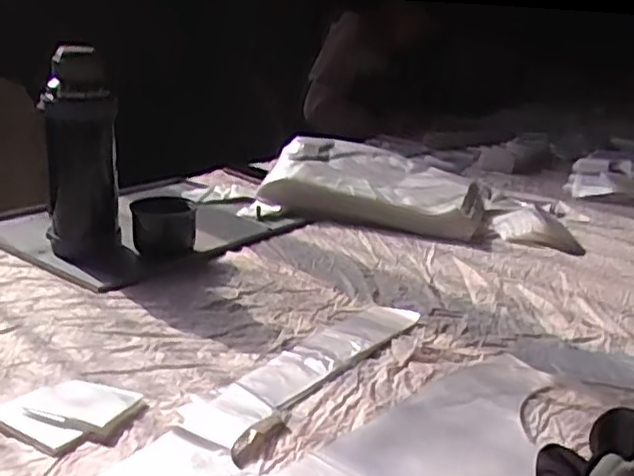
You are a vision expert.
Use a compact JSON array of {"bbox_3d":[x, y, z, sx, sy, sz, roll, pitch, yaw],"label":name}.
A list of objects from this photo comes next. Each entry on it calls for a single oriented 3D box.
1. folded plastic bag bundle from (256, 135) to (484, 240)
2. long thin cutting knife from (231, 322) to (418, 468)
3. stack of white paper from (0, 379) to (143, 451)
[{"bbox_3d":[0.110,-0.100,1.236,0.383,0.104,0.225,9,19,16],"label":"folded plastic bag bundle"},{"bbox_3d":[0.016,0.133,0.648,0.029,0.008,0.307,15,21,30],"label":"long thin cutting knife"},{"bbox_3d":[-0.210,0.144,0.573,0.093,0.011,0.090,14,21,28],"label":"stack of white paper"}]

